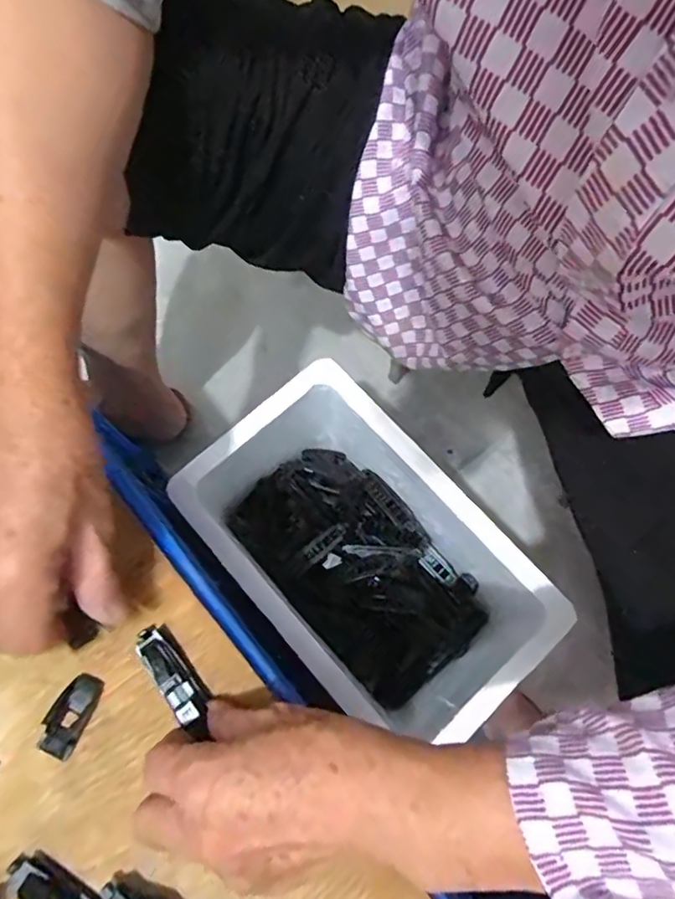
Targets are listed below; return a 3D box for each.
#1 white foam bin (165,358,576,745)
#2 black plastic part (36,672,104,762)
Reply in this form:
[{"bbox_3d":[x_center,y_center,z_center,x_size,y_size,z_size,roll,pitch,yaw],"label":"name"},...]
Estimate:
[{"bbox_3d":[0.028,0.098,0.533,0.174,0.154,0.309,-42,79,-11],"label":"white foam bin"},{"bbox_3d":[-0.149,0.147,0.312,0.020,0.012,0.044,24,73,6],"label":"black plastic part"}]

